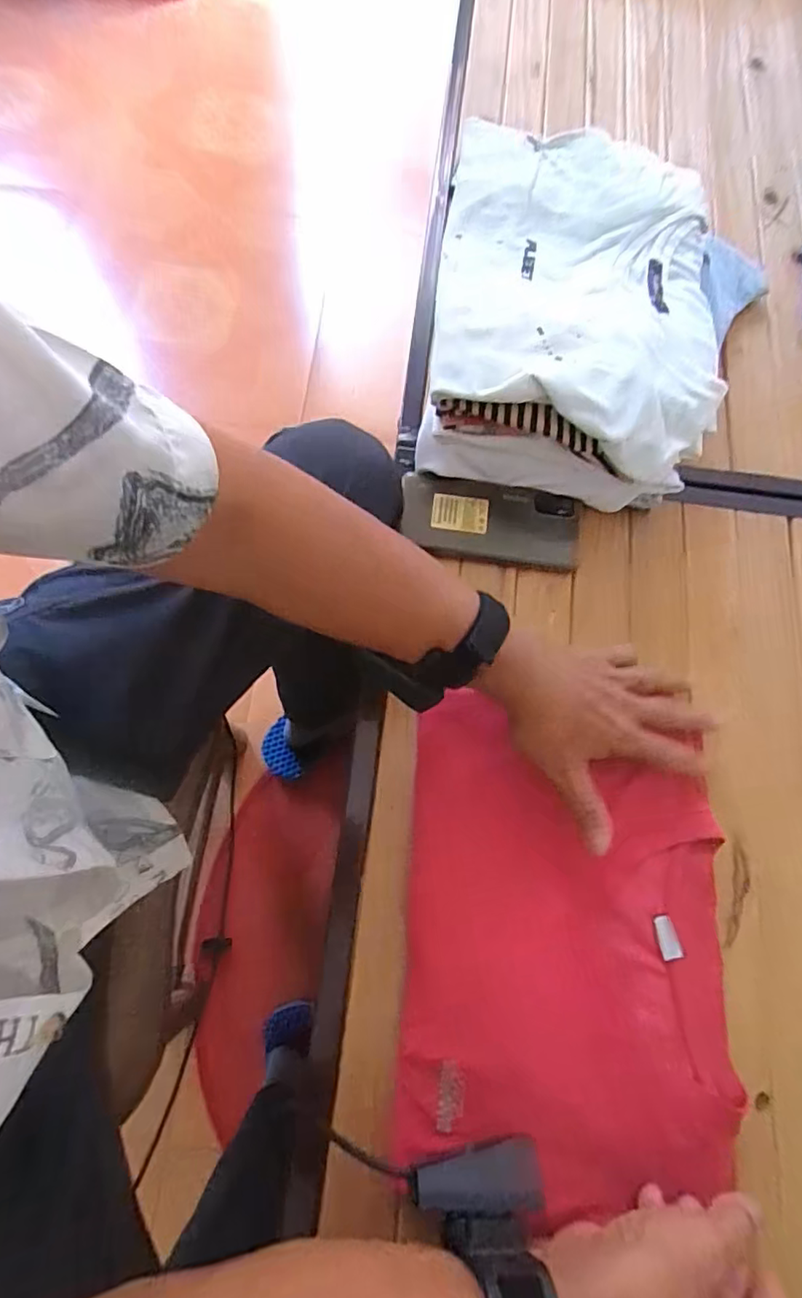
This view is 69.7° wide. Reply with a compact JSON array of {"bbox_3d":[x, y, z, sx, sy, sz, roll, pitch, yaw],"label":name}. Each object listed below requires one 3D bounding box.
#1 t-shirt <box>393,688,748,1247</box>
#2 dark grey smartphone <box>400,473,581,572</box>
[{"bbox_3d":[0.115,0.198,0.408,0.217,0.032,0.303,4,73,-1],"label":"t-shirt"},{"bbox_3d":[0.079,-0.113,0.512,0.156,0.013,0.074,6,73,0],"label":"dark grey smartphone"}]

